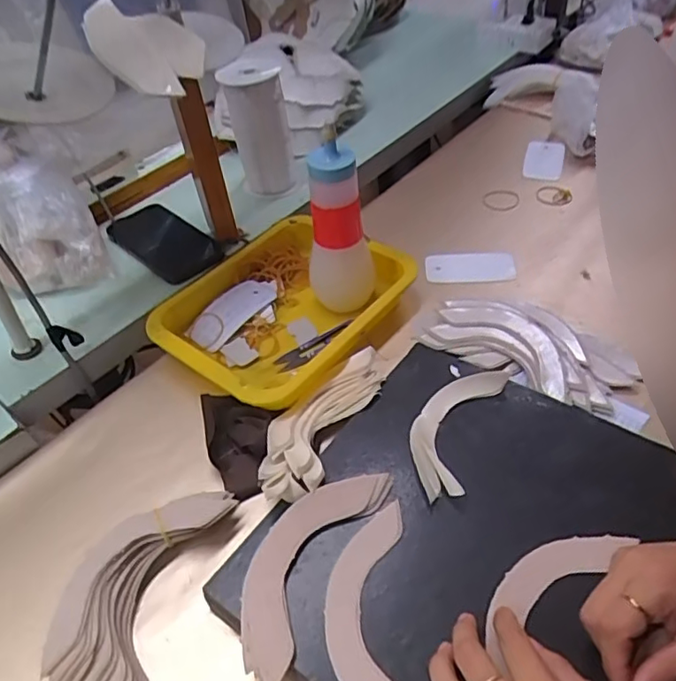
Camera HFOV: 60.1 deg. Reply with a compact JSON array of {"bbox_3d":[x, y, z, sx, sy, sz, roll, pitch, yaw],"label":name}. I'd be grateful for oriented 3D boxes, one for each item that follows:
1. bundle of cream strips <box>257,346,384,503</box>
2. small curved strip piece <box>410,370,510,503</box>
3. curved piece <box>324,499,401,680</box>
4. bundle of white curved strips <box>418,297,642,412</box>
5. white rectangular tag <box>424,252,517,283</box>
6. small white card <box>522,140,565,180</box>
[{"bbox_3d":[-0.017,0.064,0.521,0.071,0.027,0.178,18,51,23],"label":"bundle of cream strips"},{"bbox_3d":[0.098,0.070,0.504,0.060,0.016,0.141,12,48,25],"label":"small curved strip piece"},{"bbox_3d":[0.020,0.188,0.404,0.054,0.006,0.158,-3,46,4],"label":"curved piece"},{"bbox_3d":[0.194,0.003,0.586,0.188,0.024,0.110,28,55,29],"label":"bundle of white curved strips"},{"bbox_3d":[0.157,-0.088,0.695,0.105,0.006,0.055,-5,47,-1],"label":"white rectangular tag"},{"bbox_3d":[0.300,-0.264,0.849,0.052,0.009,0.100,11,54,14],"label":"small white card"}]

